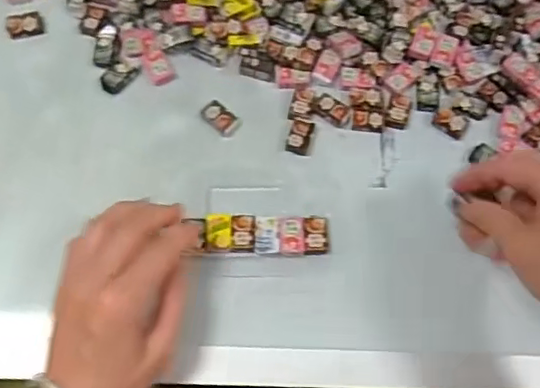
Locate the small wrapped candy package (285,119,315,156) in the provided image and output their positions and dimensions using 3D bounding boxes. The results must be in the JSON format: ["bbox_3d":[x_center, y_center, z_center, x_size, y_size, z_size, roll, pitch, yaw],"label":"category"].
[{"bbox_3d":[0.023,-0.043,0.444,0.019,0.006,0.026,10,71,2],"label":"small wrapped candy package"}]

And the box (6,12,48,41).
[{"bbox_3d":[-0.191,-0.132,0.466,0.028,0.008,0.020,-17,72,-7],"label":"box"}]

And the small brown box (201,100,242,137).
[{"bbox_3d":[-0.037,-0.057,0.447,0.028,0.009,0.019,39,74,11],"label":"small brown box"}]

